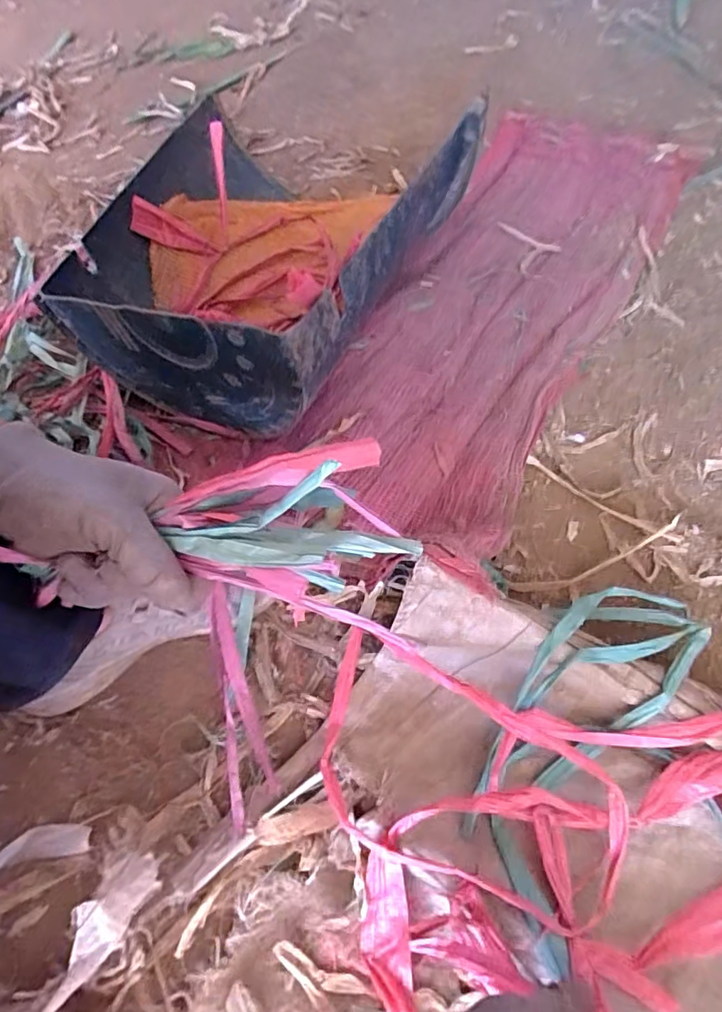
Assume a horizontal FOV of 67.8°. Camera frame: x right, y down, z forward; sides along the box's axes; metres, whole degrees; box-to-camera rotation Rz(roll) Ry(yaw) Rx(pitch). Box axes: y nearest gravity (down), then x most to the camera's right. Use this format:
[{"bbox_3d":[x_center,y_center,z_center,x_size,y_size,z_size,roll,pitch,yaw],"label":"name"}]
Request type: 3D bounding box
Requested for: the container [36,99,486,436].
[{"bbox_3d":[-0.088,-0.268,0.553,0.310,0.147,0.363,22,64,15],"label":"container"}]

